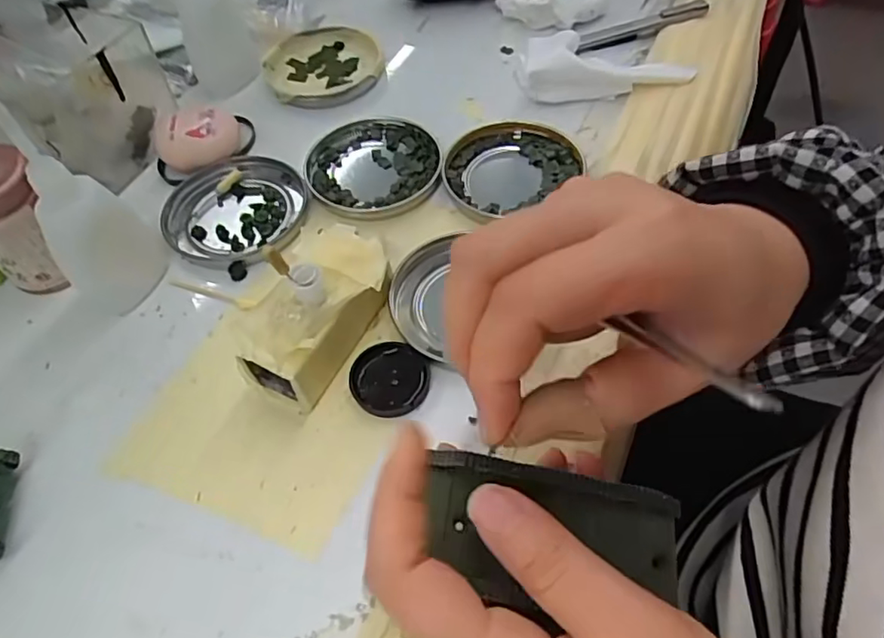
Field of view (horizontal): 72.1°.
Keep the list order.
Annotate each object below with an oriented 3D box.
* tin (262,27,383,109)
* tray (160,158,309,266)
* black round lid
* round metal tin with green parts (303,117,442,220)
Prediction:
[{"bbox_3d":[-0.082,-0.175,0.421,0.078,0.012,0.076,-2,56,2],"label":"tin"},{"bbox_3d":[-0.117,-0.064,0.345,0.074,0.008,0.073,-2,56,2],"label":"tray"},{"bbox_3d":[-0.024,0.027,0.277,0.035,0.006,0.035,-2,56,2],"label":"black round lid"},{"bbox_3d":[-0.041,-0.091,0.358,0.077,0.007,0.080,-2,56,2],"label":"round metal tin with green parts"}]

